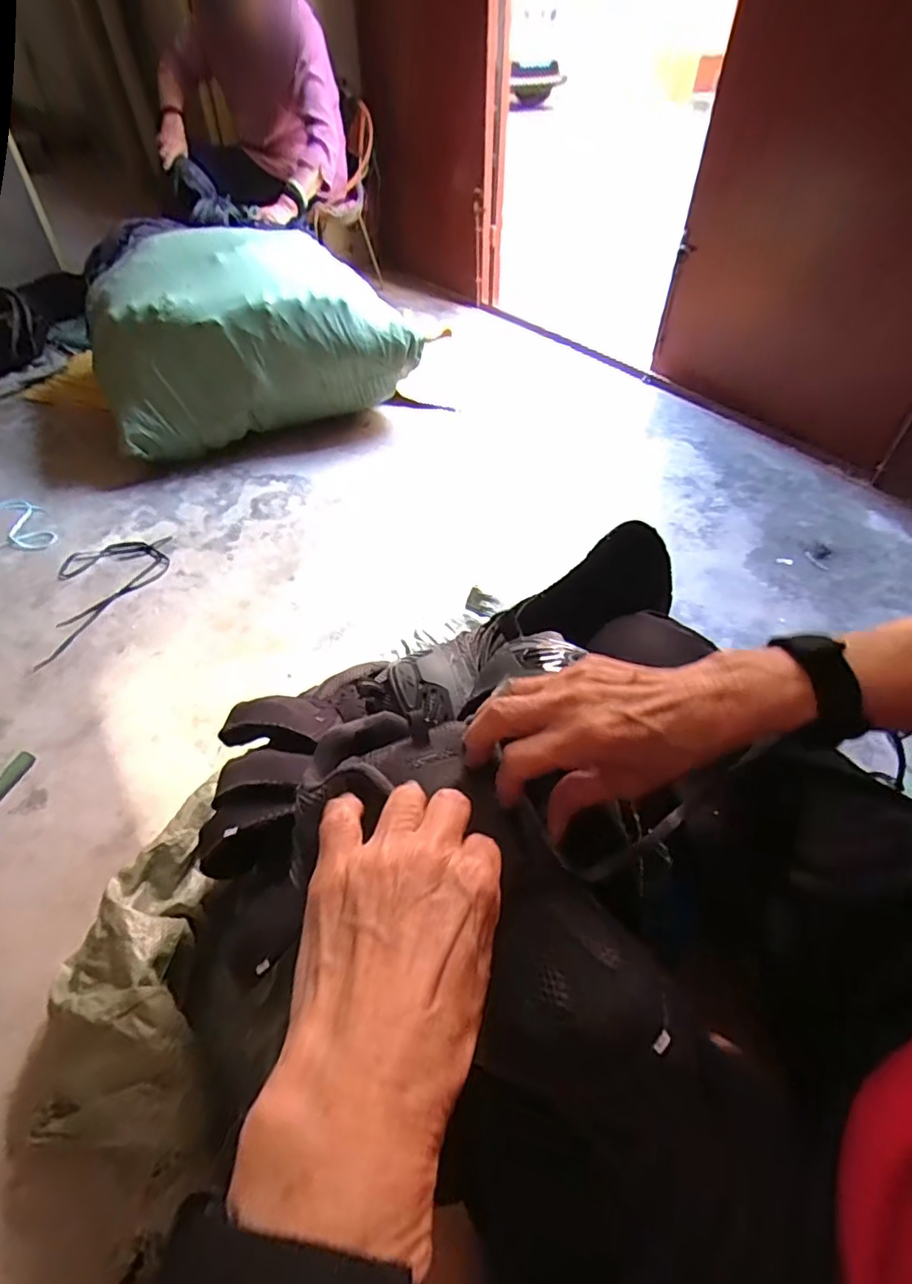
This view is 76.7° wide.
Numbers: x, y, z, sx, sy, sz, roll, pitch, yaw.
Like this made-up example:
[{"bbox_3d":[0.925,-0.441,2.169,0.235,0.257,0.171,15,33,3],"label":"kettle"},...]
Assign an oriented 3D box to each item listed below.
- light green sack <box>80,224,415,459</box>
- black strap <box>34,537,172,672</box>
[{"bbox_3d":[-0.477,-0.752,1.397,0.710,0.349,0.355,-16,50,-14],"label":"light green sack"},{"bbox_3d":[-0.675,-0.097,1.124,0.211,0.012,0.311,-13,50,-12],"label":"black strap"}]

